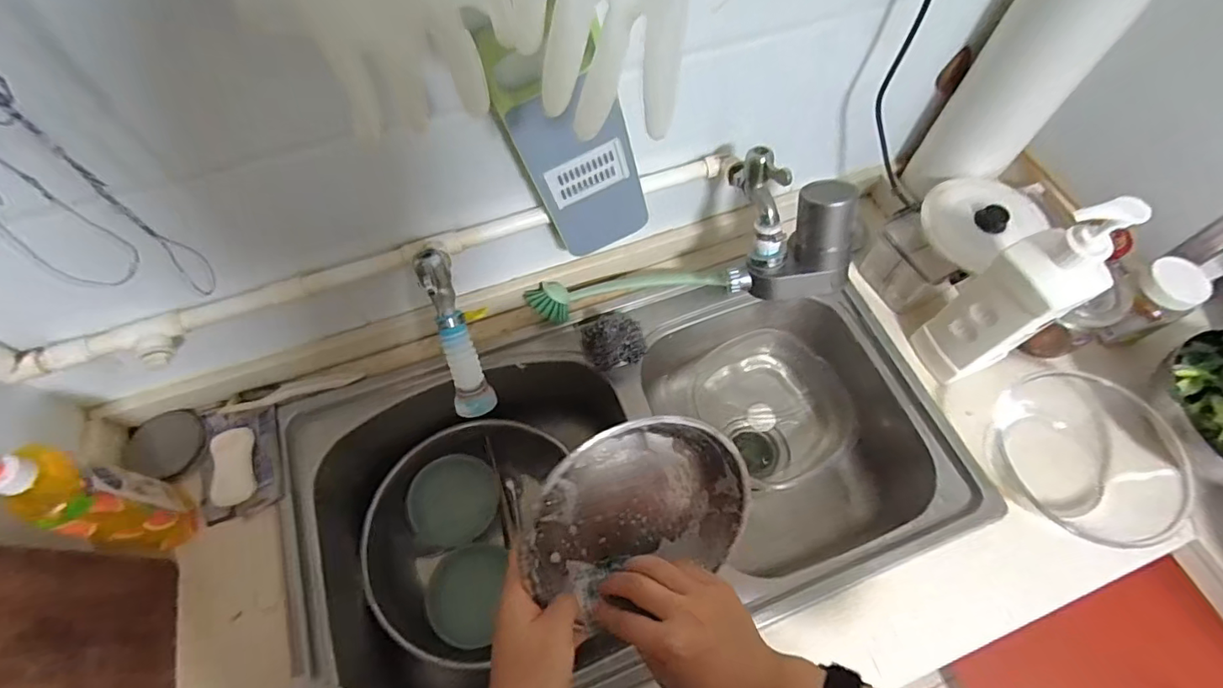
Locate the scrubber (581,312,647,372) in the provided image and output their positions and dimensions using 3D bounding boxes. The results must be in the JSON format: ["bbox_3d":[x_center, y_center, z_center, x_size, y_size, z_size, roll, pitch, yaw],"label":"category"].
[{"bbox_3d":[0.007,-0.002,0.689,0.079,0.046,0.065,-16,64,-9],"label":"scrubber"}]

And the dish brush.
[{"bbox_3d":[0.023,-0.076,0.727,0.270,0.049,0.062,-11,63,-6],"label":"dish brush"}]

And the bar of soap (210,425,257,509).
[{"bbox_3d":[-0.430,0.140,0.618,0.036,0.024,0.083,-5,81,-3],"label":"bar of soap"}]

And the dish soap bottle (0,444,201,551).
[{"bbox_3d":[-0.481,0.153,0.516,0.054,0.210,0.063,12,63,6],"label":"dish soap bottle"}]

